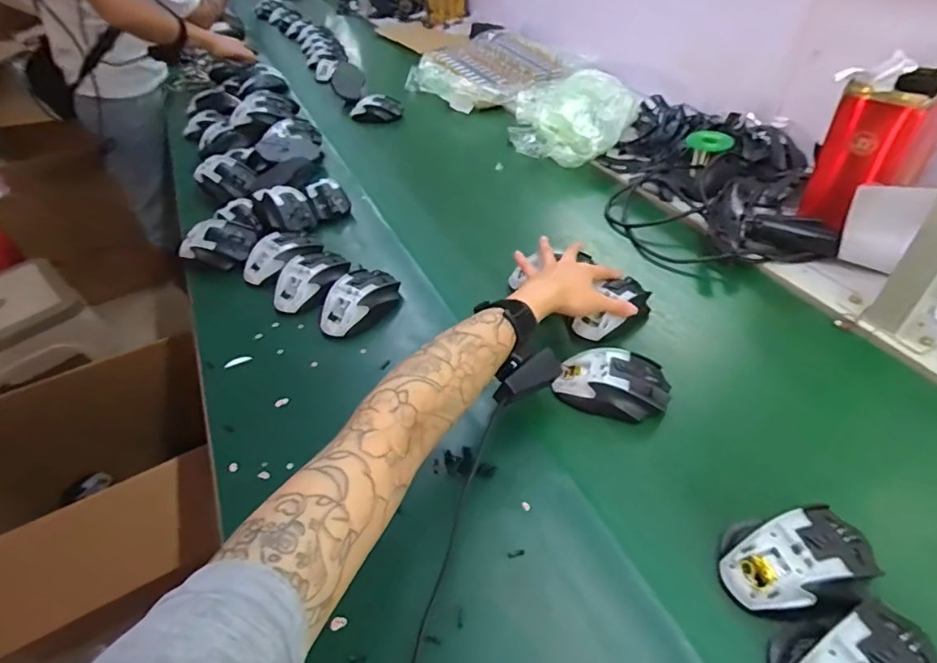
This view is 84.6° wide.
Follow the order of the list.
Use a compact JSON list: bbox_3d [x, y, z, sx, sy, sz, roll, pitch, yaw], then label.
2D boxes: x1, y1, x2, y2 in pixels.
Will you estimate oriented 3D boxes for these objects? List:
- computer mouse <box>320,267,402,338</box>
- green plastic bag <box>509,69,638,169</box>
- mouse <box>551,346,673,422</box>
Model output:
[{"bbox_3d":[-0.137,-0.039,0.647,0.068,0.039,0.113,24,50,26],"label":"computer mouse"},{"bbox_3d":[0.202,-0.416,0.994,0.236,0.087,0.256,2,44,6],"label":"green plastic bag"},{"bbox_3d":[0.150,0.051,0.537,0.112,0.034,0.069,8,45,12],"label":"mouse"}]

